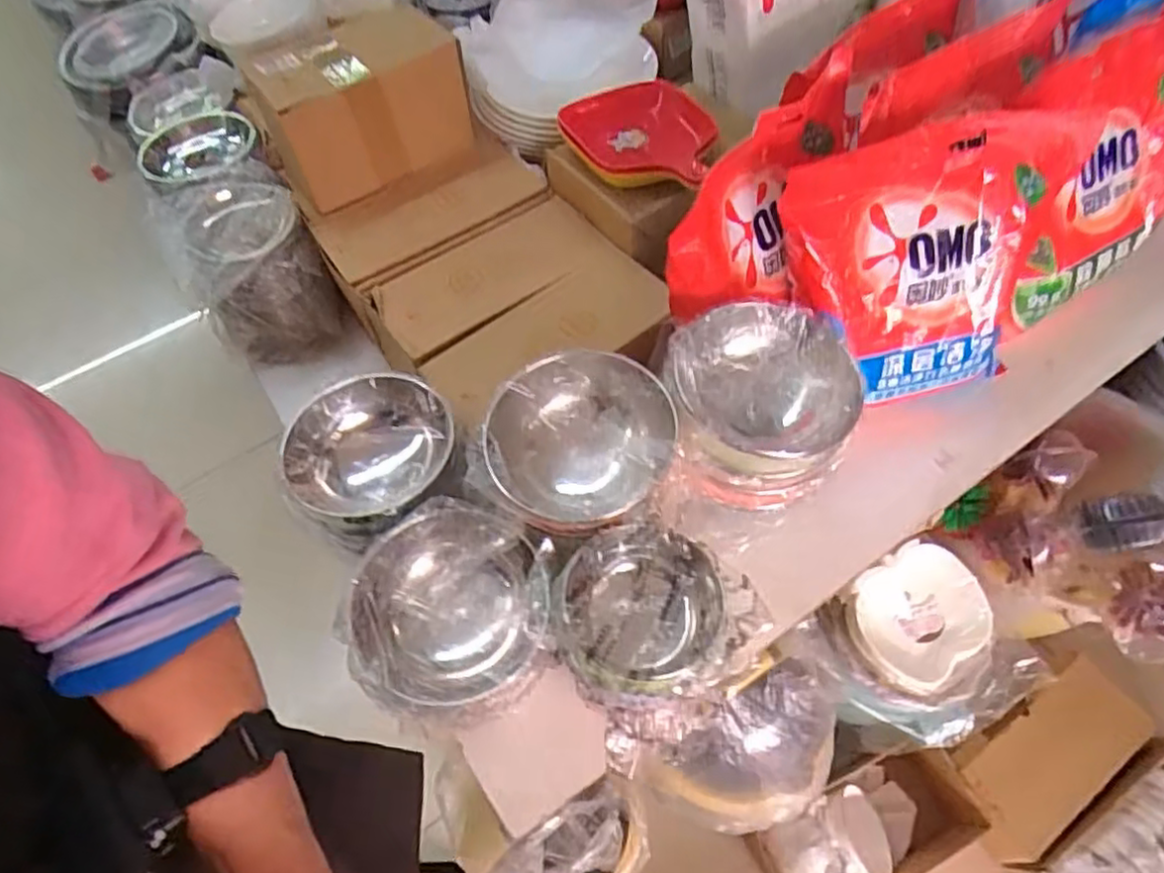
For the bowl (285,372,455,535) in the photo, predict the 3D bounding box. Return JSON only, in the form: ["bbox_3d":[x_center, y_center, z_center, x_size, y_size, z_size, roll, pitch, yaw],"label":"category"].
[{"bbox_3d":[-0.195,0.017,0.647,0.142,0.085,0.156,-1,59,2],"label":"bowl"}]

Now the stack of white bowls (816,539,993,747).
[{"bbox_3d":[0.393,0.258,0.833,0.214,0.125,0.236,-27,79,-7],"label":"stack of white bowls"}]

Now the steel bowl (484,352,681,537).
[{"bbox_3d":[0.000,0.010,0.610,0.158,0.082,0.162,-1,59,2],"label":"steel bowl"}]

